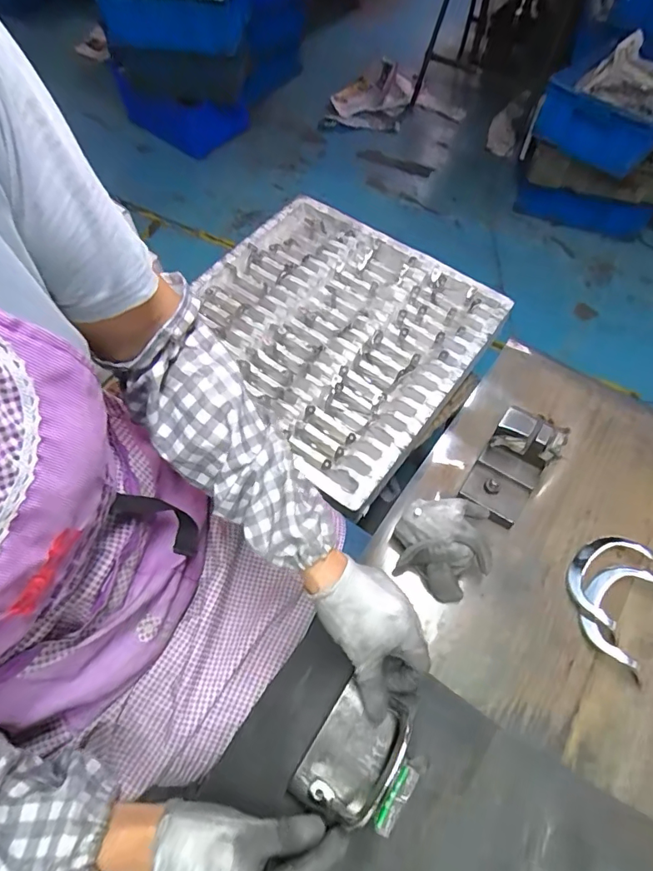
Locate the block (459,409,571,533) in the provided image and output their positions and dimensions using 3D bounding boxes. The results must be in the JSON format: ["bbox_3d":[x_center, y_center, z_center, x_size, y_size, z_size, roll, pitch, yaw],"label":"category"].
[{"bbox_3d":[0.188,0.032,0.484,0.063,0.078,0.096,31,66,15],"label":"block"}]

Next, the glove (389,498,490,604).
[{"bbox_3d":[0.108,0.109,0.454,0.085,0.058,0.088,0,62,0],"label":"glove"}]

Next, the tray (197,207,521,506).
[{"bbox_3d":[0.001,-0.212,0.923,0.534,0.051,0.516,34,67,18],"label":"tray"}]

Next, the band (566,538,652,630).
[{"bbox_3d":[0.275,0.135,0.466,0.056,0.014,0.093,40,69,19],"label":"band"}]

